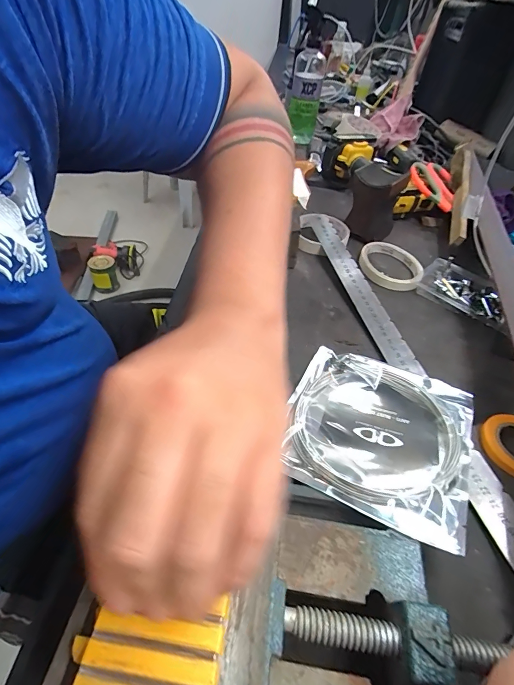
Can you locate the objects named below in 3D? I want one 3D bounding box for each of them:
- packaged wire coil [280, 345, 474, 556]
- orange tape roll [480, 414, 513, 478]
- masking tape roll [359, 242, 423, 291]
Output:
[{"bbox_3d":[0.098,0.070,0.298,0.145,0.024,0.150,24,48,16],"label":"packaged wire coil"},{"bbox_3d":[0.220,0.087,0.303,0.050,0.011,0.056,24,48,16],"label":"orange tape roll"},{"bbox_3d":[0.182,-0.106,0.487,0.082,0.014,0.087,18,47,11],"label":"masking tape roll"}]

